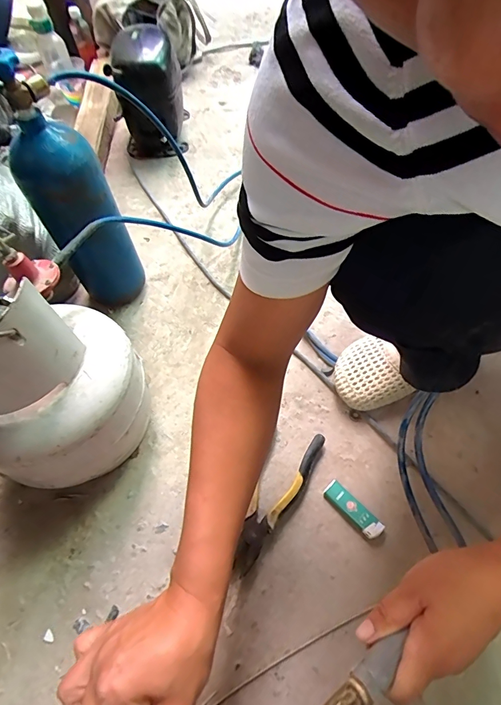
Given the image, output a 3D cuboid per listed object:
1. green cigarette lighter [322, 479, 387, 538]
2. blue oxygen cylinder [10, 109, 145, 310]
[{"bbox_3d":[0.129,0.198,0.489,0.024,0.016,0.080,-38,63,-19],"label":"green cigarette lighter"},{"bbox_3d":[-0.244,-0.187,0.582,0.101,0.307,0.113,-31,61,-15],"label":"blue oxygen cylinder"}]

